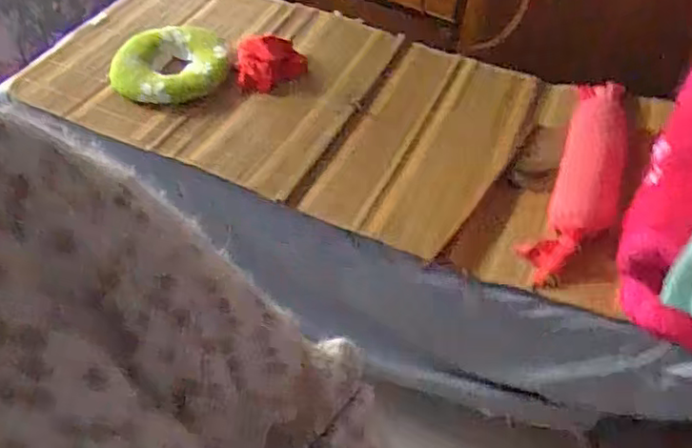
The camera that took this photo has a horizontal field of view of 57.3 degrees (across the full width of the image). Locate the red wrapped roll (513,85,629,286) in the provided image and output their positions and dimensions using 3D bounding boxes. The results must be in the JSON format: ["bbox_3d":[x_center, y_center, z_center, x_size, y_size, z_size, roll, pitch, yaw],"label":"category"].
[{"bbox_3d":[0.431,-0.080,1.145,0.121,0.085,0.450,21,62,12],"label":"red wrapped roll"}]

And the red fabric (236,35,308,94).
[{"bbox_3d":[-0.153,-0.322,1.278,0.148,0.084,0.109,2,48,-4],"label":"red fabric"}]

